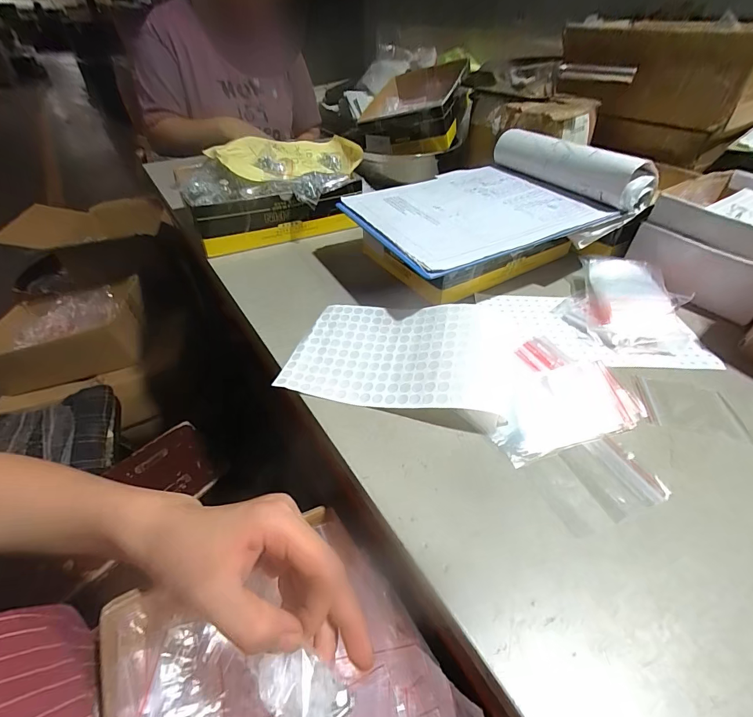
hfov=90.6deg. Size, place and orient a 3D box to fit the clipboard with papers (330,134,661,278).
[{"bbox_3d":[0.132,-0.212,0.461,0.313,0.058,0.232,-21,48,-21],"label":"clipboard with papers"}]

